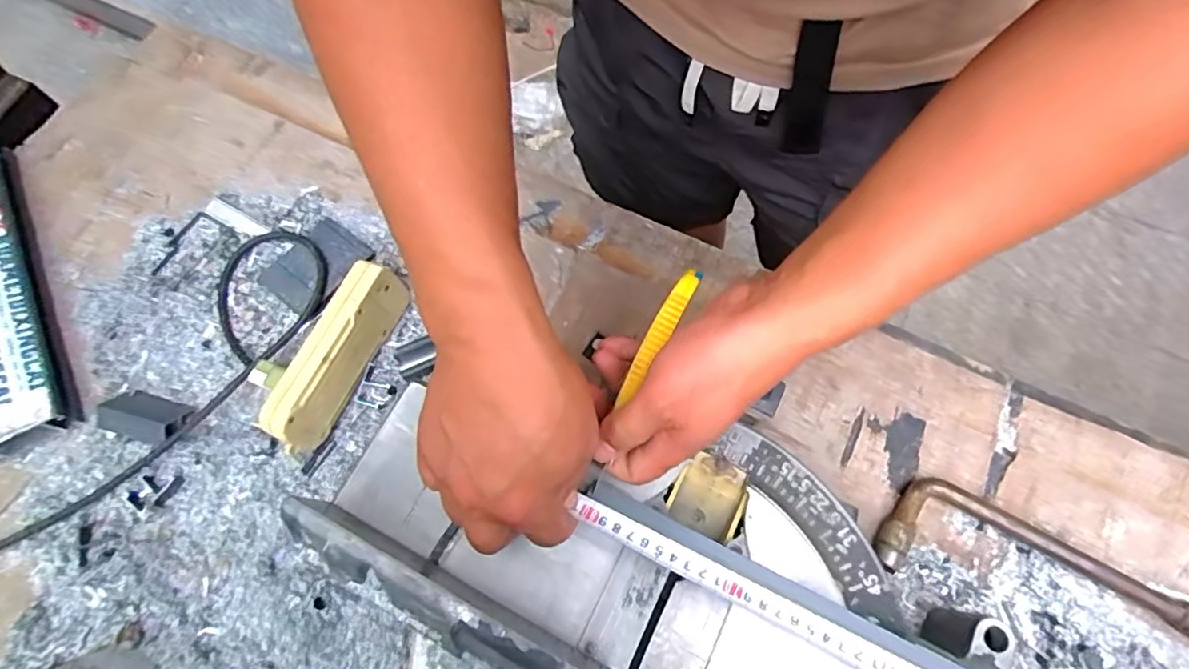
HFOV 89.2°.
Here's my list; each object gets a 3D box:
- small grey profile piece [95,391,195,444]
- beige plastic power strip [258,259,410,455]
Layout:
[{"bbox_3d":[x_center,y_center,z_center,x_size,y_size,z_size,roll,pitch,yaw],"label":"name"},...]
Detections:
[{"bbox_3d":[-0.390,0.070,0.516,0.076,0.024,0.038,12,69,7],"label":"small grey profile piece"},{"bbox_3d":[-0.224,0.017,0.522,0.041,0.057,0.168,24,72,9],"label":"beige plastic power strip"}]

